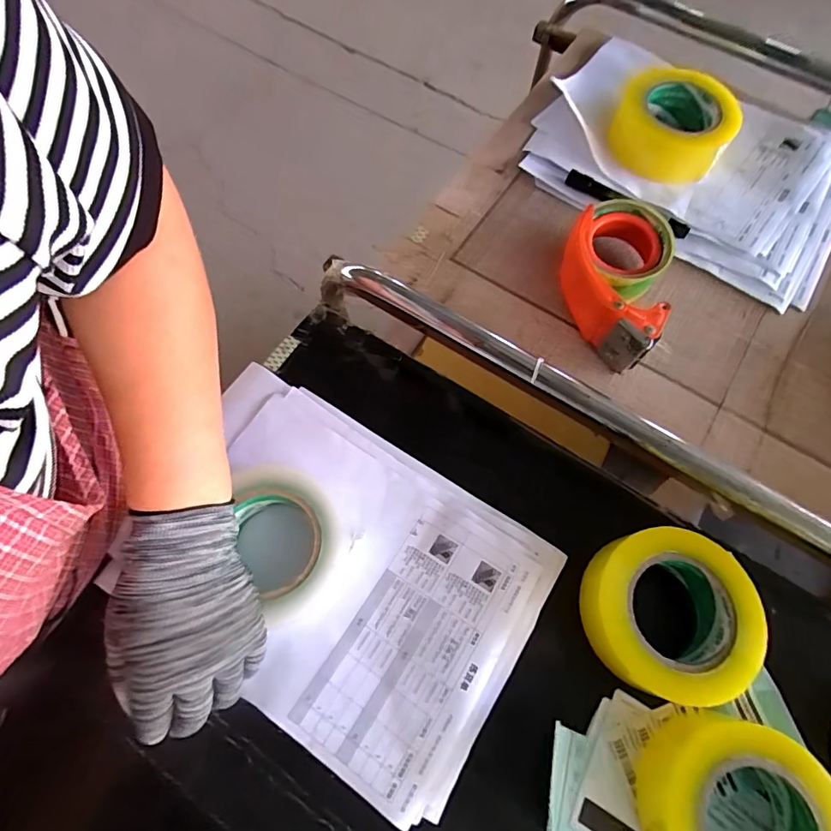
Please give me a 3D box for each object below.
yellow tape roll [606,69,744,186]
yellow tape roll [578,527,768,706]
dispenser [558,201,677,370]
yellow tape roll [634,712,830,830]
[{"bbox_3d":[0.276,-0.313,0.505,0.115,0.048,0.111,0,69,-1],"label":"yellow tape roll"},{"bbox_3d":[0.195,0.152,0.373,0.113,0.053,0.118,0,71,0],"label":"yellow tape roll"},{"bbox_3d":[0.179,-0.126,0.441,0.091,0.061,0.150,18,71,6],"label":"dispenser"},{"bbox_3d":[0.223,0.278,0.325,0.114,0.051,0.114,0,71,0],"label":"yellow tape roll"}]

